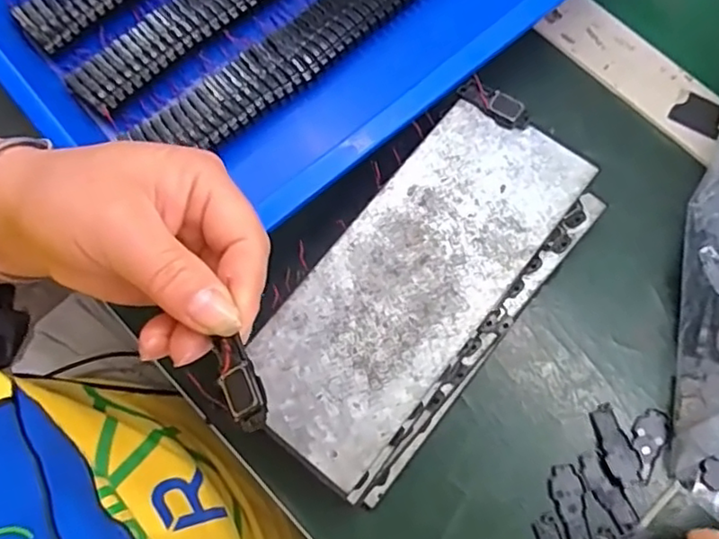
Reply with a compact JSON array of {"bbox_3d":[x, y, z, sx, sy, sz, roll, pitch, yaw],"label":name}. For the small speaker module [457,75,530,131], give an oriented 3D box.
[{"bbox_3d":[0.071,-0.086,0.325,0.038,0.004,0.015,37,79,11],"label":"small speaker module"}]

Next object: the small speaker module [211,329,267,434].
[{"bbox_3d":[-0.041,0.038,0.217,0.014,0.007,0.034,-24,71,-5],"label":"small speaker module"}]

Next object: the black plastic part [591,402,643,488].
[{"bbox_3d":[0.128,0.087,0.313,0.015,0.004,0.039,-14,75,-2],"label":"black plastic part"}]

